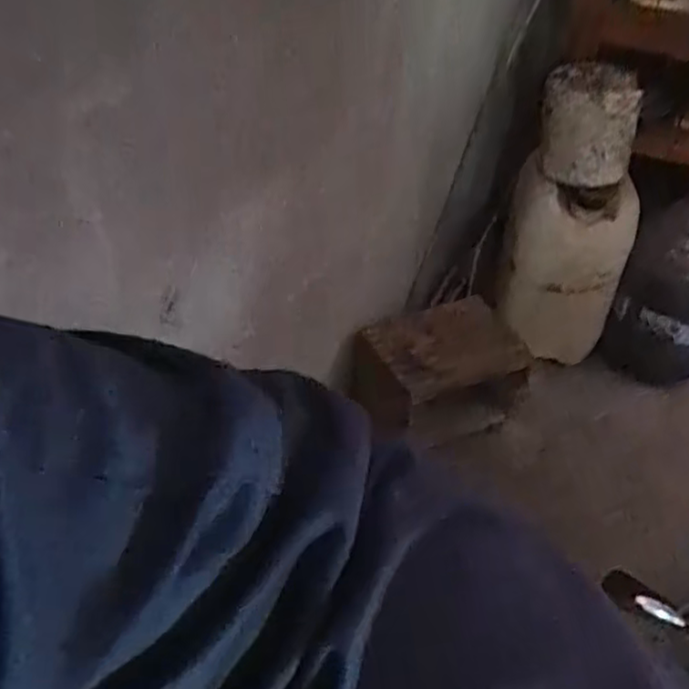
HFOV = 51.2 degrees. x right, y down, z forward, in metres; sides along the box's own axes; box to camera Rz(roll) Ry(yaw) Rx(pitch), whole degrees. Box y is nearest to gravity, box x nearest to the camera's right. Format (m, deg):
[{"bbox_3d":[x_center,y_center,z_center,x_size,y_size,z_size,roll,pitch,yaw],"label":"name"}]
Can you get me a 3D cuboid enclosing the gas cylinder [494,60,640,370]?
[{"bbox_3d":[0.468,-0.260,1.512,0.236,0.574,0.223,10,40,8],"label":"gas cylinder"}]

